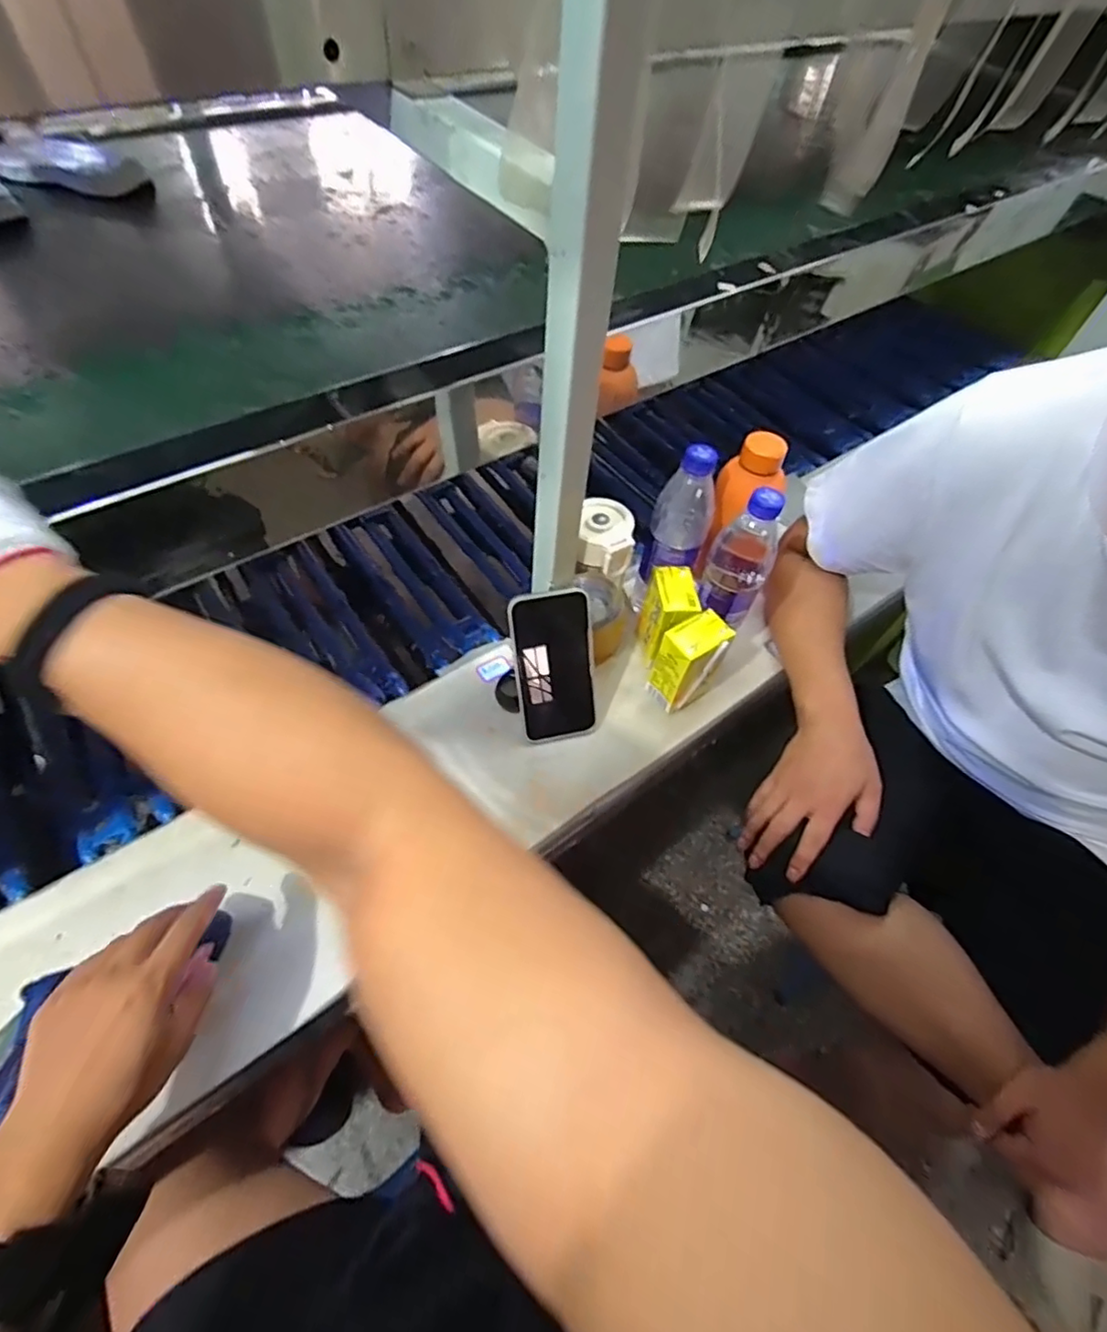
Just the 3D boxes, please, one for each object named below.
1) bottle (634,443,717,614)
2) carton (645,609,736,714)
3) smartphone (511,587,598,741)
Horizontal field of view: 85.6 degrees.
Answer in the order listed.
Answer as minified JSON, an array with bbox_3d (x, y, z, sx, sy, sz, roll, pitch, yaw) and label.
[{"bbox_3d":[0.130,-0.138,0.655,0.065,0.212,0.054,9,55,1],"label":"bottle"},{"bbox_3d":[0.146,-0.004,0.645,0.064,0.100,0.047,-28,62,-22],"label":"carton"},{"bbox_3d":[0.002,0.003,0.613,0.081,0.161,0.011,-13,23,-16],"label":"smartphone"}]

